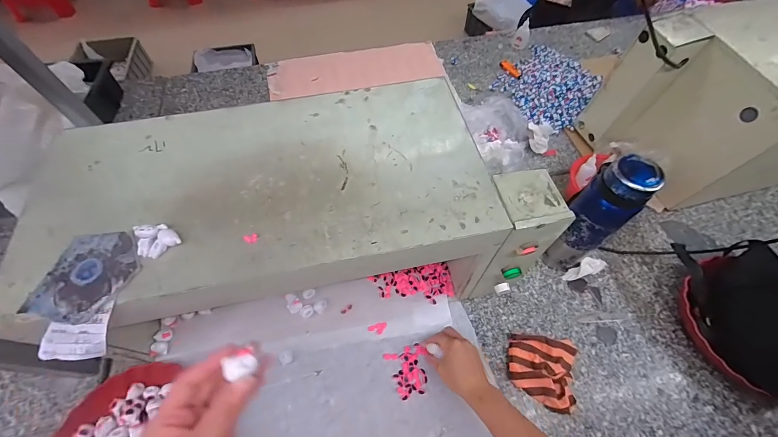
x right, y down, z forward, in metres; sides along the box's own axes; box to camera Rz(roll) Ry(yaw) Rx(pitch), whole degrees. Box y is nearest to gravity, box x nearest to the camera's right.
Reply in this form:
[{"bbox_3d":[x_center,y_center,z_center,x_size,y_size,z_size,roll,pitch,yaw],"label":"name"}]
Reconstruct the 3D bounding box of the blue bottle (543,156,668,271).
[{"bbox_3d":[0.347,0.008,0.572,0.061,0.274,0.077,-36,66,-19],"label":"blue bottle"}]

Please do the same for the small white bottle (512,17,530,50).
[{"bbox_3d":[0.421,-0.581,1.031,0.048,0.072,0.043,20,61,11],"label":"small white bottle"}]

